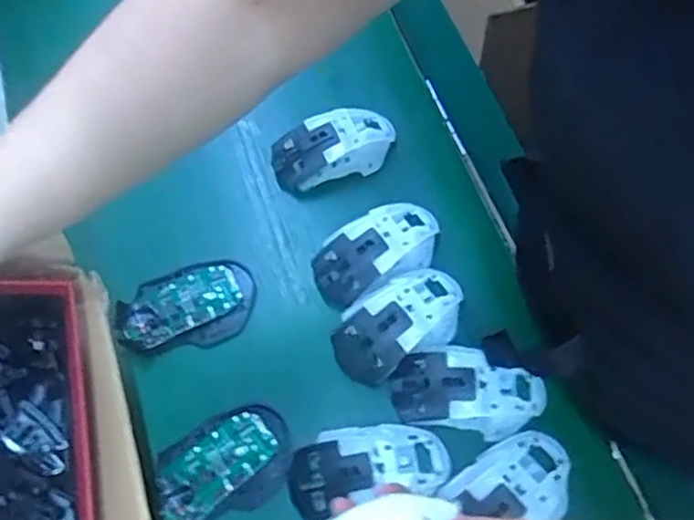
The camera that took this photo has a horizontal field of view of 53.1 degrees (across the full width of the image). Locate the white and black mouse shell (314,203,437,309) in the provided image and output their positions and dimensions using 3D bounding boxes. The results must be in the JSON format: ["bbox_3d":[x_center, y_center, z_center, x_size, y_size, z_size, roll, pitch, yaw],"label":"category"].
[{"bbox_3d":[0.026,-0.010,0.585,0.114,0.032,0.065,-28,66,-12],"label":"white and black mouse shell"}]

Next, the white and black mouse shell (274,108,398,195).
[{"bbox_3d":[-0.013,-0.106,0.634,0.112,0.034,0.057,-14,64,-5],"label":"white and black mouse shell"}]

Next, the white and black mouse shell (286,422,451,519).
[{"bbox_3d":[0.015,0.150,0.509,0.116,0.027,0.059,-14,64,-5],"label":"white and black mouse shell"}]

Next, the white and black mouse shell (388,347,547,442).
[{"bbox_3d":[0.092,0.099,0.526,0.115,0.028,0.059,7,64,5],"label":"white and black mouse shell"}]

